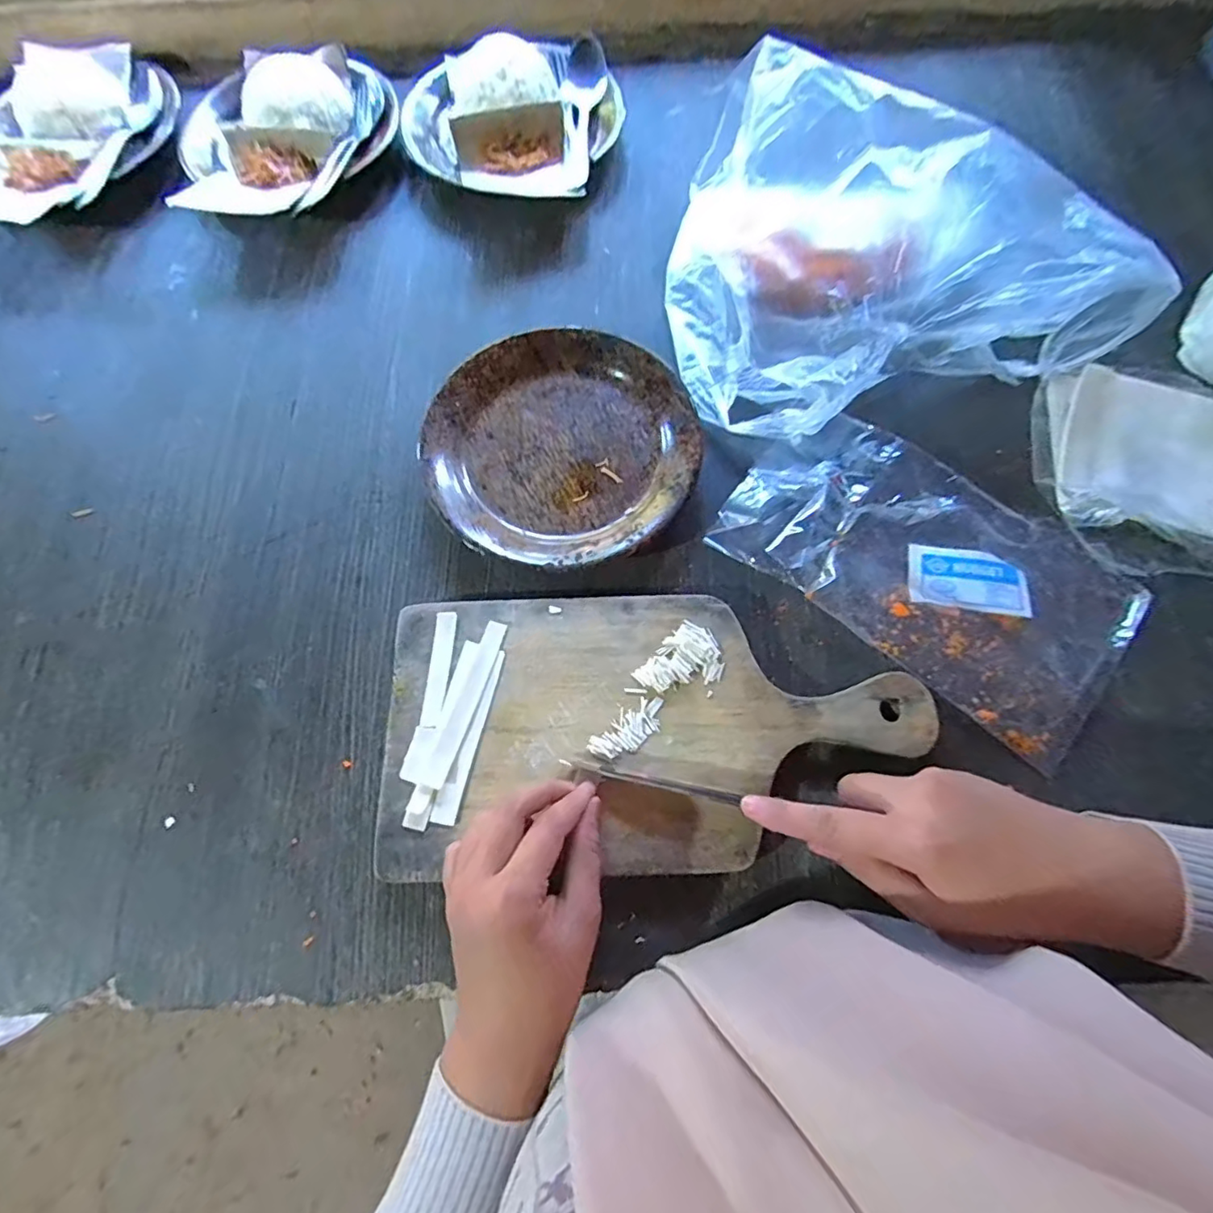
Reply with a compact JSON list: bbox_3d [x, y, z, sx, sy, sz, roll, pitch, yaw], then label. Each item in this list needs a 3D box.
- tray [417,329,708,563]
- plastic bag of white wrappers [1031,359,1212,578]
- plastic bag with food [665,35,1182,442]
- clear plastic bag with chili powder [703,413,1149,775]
[{"bbox_3d":[-0.032,-0.107,0.398,0.176,0.027,0.177,-1,71,2],"label":"tray"},{"bbox_3d":[0.365,-0.093,0.383,0.143,0.021,0.162,4,71,3],"label":"plastic bag of white wrappers"},{"bbox_3d":[0.178,-0.265,0.404,0.272,0.101,0.256,-15,71,-3],"label":"plastic bag with food"},{"bbox_3d":[0.203,-0.027,0.369,0.240,0.015,0.131,36,76,13],"label":"clear plastic bag with chili powder"}]

